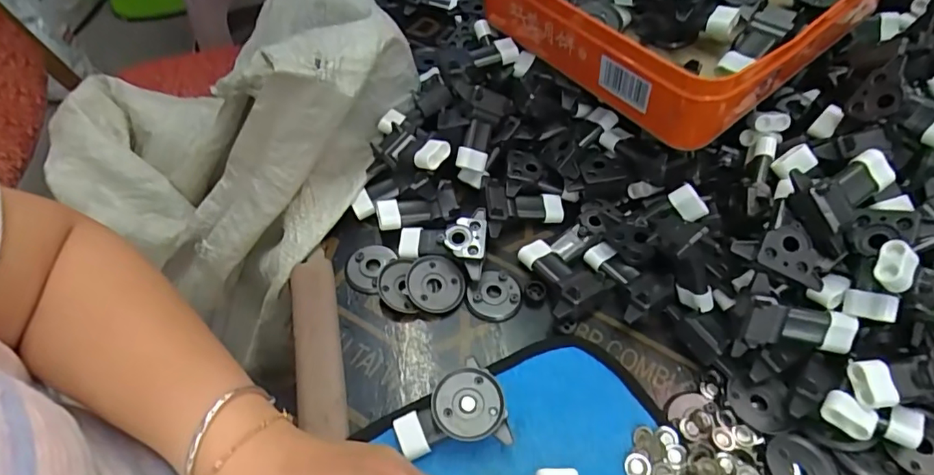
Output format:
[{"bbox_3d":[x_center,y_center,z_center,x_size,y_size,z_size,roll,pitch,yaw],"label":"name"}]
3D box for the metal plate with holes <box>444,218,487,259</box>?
[{"bbox_3d":[-0.001,-0.001,0.387,0.030,0.009,0.031,0,55,0],"label":"metal plate with holes"}]

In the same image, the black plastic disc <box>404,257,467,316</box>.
[{"bbox_3d":[-0.023,0.035,0.381,0.041,0.006,0.042,5,68,-12],"label":"black plastic disc"}]

